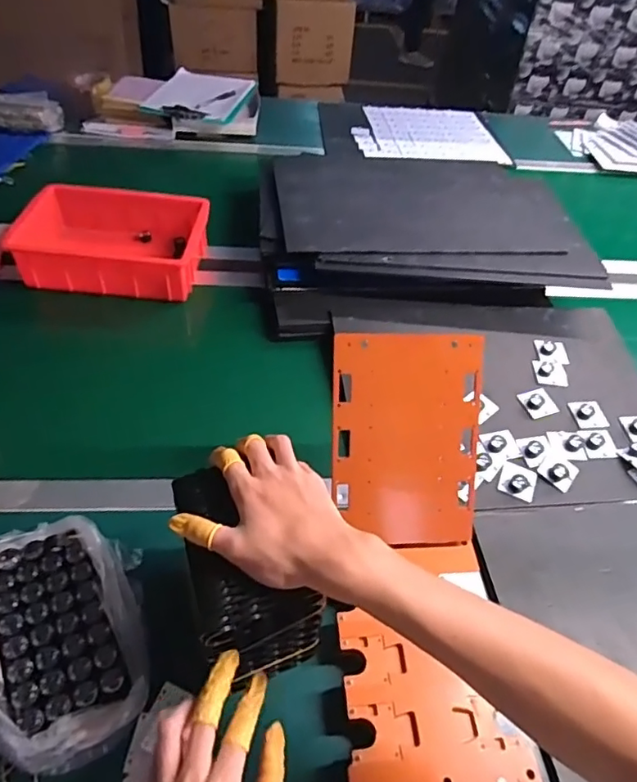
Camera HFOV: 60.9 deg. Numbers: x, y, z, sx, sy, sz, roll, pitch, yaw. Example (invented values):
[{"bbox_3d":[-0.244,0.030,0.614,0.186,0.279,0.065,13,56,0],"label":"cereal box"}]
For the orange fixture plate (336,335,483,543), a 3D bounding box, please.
[{"bbox_3d":[0.098,0.056,0.593,0.158,0.234,0.011,-2,9,-7],"label":"orange fixture plate"}]

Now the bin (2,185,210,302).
[{"bbox_3d":[-0.341,-0.257,0.915,0.288,0.065,0.203,3,48,-3],"label":"bin"}]

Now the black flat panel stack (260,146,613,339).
[{"bbox_3d":[0.171,-0.312,1.028,0.548,0.102,0.464,-3,49,-8],"label":"black flat panel stack"}]

